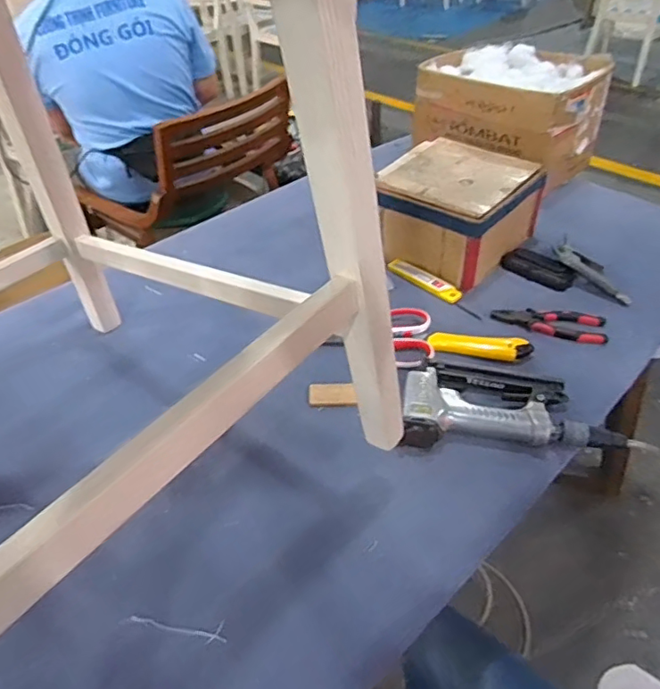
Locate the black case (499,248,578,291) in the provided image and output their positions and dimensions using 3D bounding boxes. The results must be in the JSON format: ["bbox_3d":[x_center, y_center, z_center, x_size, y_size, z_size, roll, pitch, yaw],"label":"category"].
[{"bbox_3d":[0.327,-0.118,0.881,0.029,0.039,0.112,-33,49,-30],"label":"black case"}]

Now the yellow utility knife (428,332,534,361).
[{"bbox_3d":[0.204,0.000,0.757,0.133,0.014,0.040,7,42,11],"label":"yellow utility knife"}]

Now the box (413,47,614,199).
[{"bbox_3d":[0.356,-0.473,1.133,0.333,0.173,0.268,30,51,32],"label":"box"}]

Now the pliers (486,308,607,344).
[{"bbox_3d":[0.314,-0.034,0.801,0.155,0.019,0.061,6,42,11],"label":"pliers"}]

